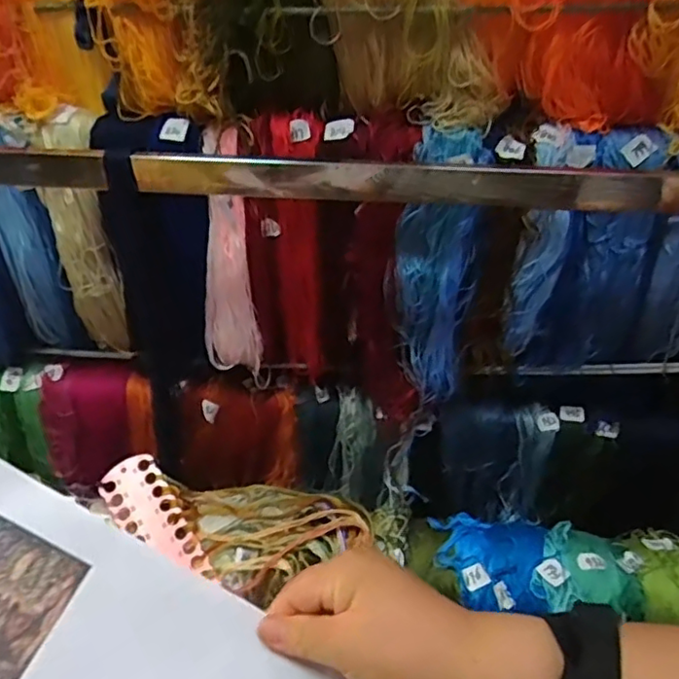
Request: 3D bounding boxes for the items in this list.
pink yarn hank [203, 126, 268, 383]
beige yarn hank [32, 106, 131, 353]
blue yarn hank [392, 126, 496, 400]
[{"bbox_3d":[-0.110,-0.078,0.609,0.053,0.240,0.034,-1,31,-2],"label":"pink yarn hank"},{"bbox_3d":[-0.262,-0.096,0.631,0.062,0.246,0.043,-4,32,-7],"label":"beige yarn hank"},{"bbox_3d":[0.093,-0.063,0.587,0.080,0.247,0.049,4,32,6],"label":"blue yarn hank"}]

